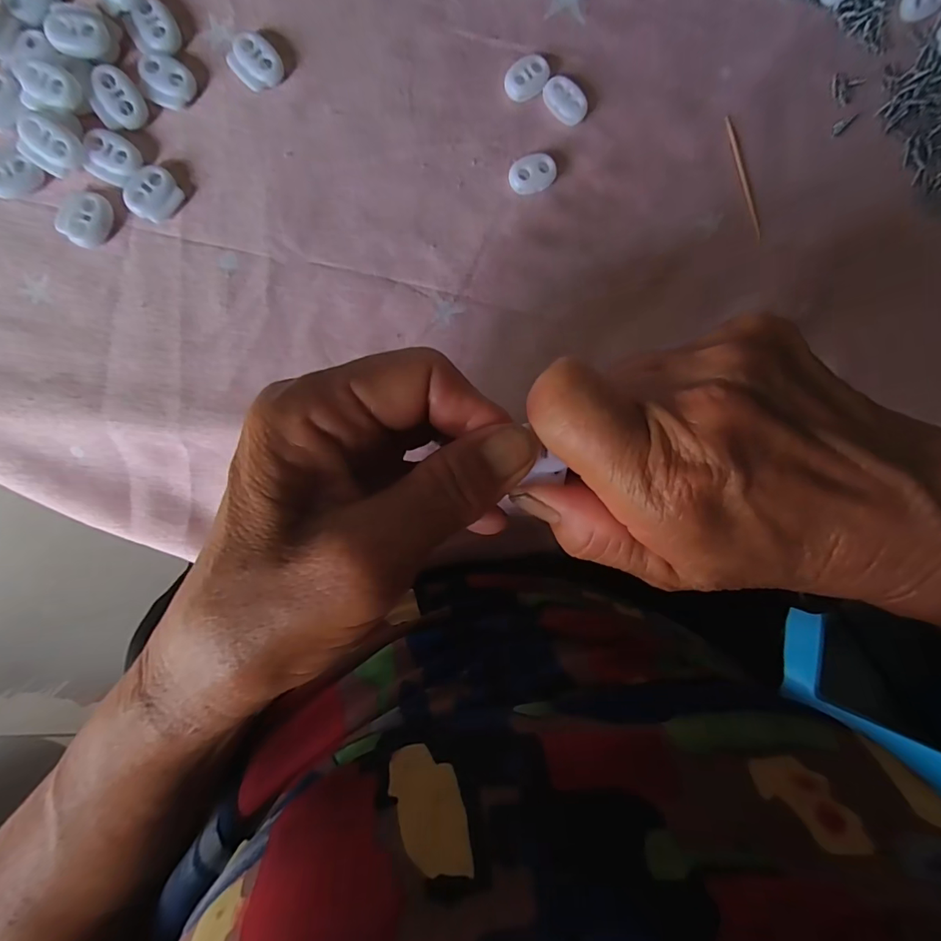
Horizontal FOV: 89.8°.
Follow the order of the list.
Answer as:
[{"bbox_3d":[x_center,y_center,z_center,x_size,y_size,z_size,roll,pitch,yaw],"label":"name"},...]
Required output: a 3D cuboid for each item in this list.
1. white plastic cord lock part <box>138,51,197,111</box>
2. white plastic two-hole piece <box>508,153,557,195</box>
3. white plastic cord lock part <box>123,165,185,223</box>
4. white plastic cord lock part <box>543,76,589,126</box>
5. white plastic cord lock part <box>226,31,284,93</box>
[{"bbox_3d":[-0.128,-0.164,0.199,0.020,0.005,0.018,16,90,-7],"label":"white plastic cord lock part"},{"bbox_3d":[0.029,-0.137,0.219,0.022,0.005,0.015,-13,93,-6],"label":"white plastic two-hole piece"},{"bbox_3d":[-0.134,-0.117,0.200,0.018,0.005,0.021,37,87,-6],"label":"white plastic cord lock part"},{"bbox_3d":[0.044,-0.172,0.220,0.014,0.006,0.023,-44,96,-4],"label":"white plastic cord lock part"},{"bbox_3d":[-0.092,-0.175,0.203,0.020,0.006,0.019,40,87,-6],"label":"white plastic cord lock part"}]

